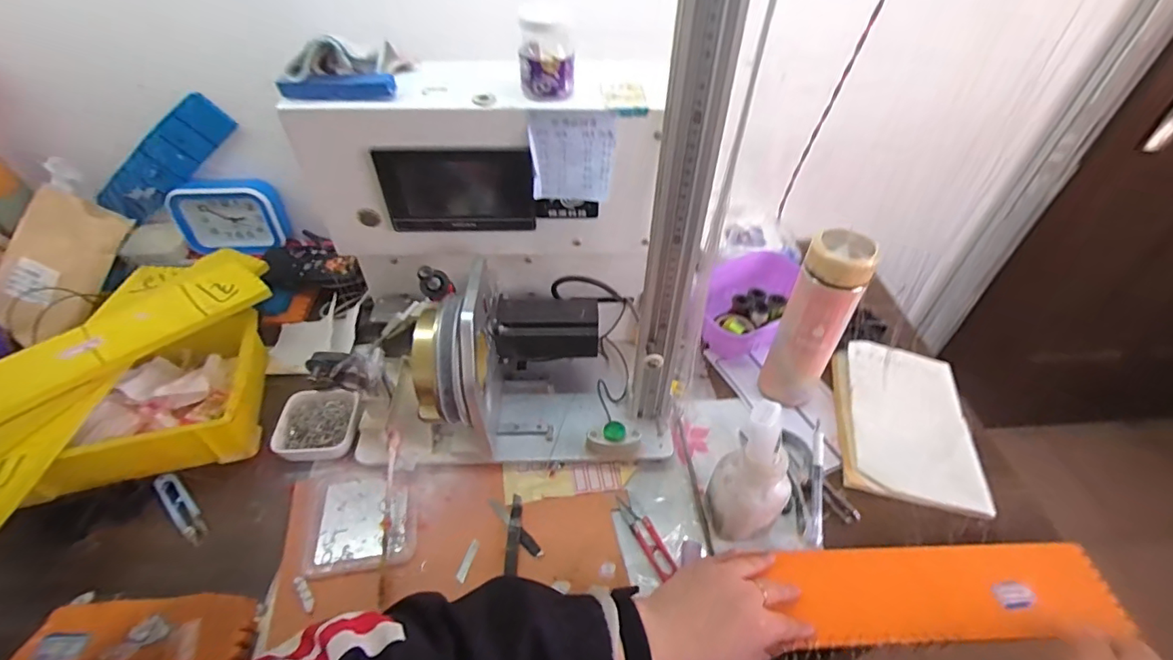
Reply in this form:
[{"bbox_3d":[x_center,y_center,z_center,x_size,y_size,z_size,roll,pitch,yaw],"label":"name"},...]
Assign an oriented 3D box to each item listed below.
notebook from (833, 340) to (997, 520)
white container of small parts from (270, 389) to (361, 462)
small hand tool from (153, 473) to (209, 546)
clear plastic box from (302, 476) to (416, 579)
[{"bbox_3d":[0.380,0.105,0.614,0.146,0.025,0.215,11,50,7],"label":"notebook"},{"bbox_3d":[-0.302,0.105,0.588,0.084,0.029,0.082,-1,46,-2],"label":"white container of small parts"},{"bbox_3d":[-0.420,0.182,0.534,0.095,0.019,0.021,35,55,28],"label":"small hand tool"},{"bbox_3d":[-0.229,0.191,0.525,0.102,0.018,0.104,-7,47,-8],"label":"clear plastic box"}]

